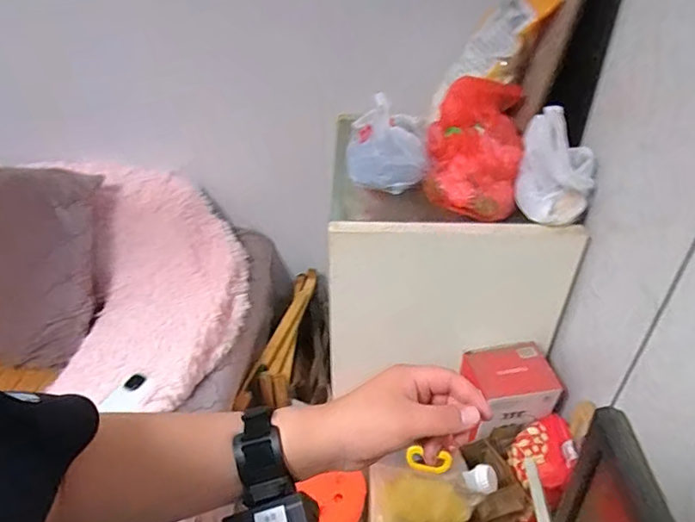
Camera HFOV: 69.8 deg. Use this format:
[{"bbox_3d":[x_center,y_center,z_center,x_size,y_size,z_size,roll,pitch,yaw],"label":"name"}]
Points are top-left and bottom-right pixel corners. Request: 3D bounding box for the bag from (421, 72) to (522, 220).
[{"bbox_3d":[0.272,-0.250,1.074,0.189,0.109,0.380,8,63,10],"label":"bag"}]

